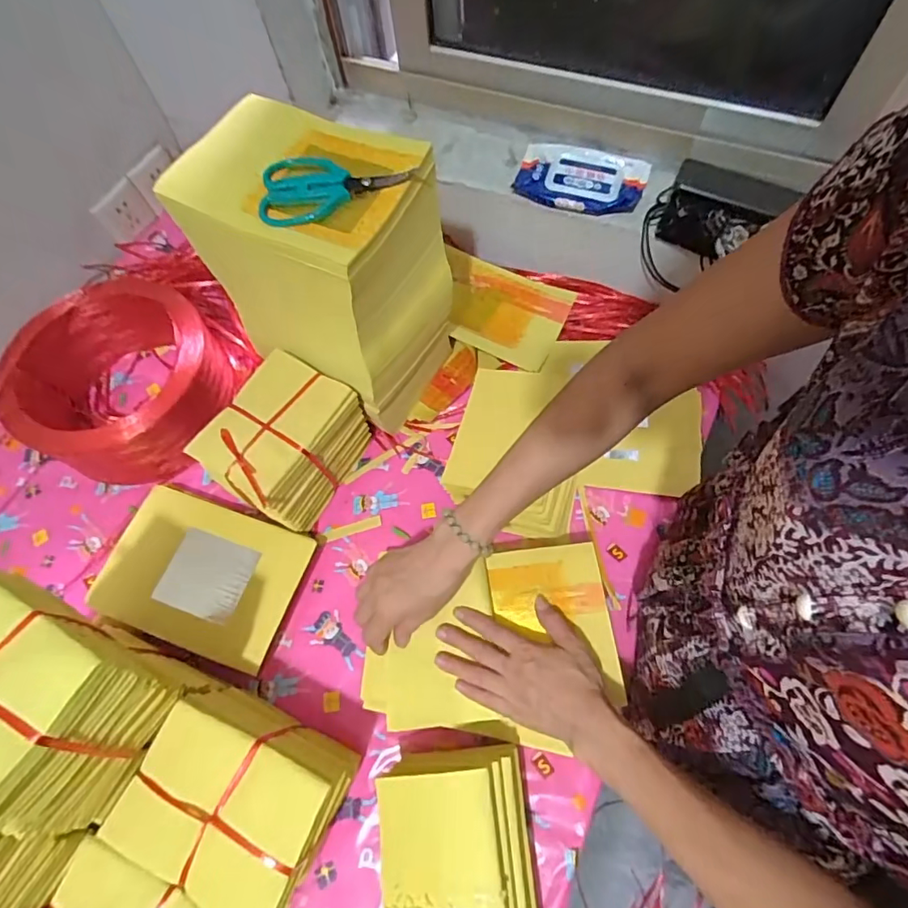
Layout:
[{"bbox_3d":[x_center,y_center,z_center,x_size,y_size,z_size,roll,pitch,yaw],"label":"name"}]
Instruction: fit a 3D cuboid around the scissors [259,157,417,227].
[{"bbox_3d":[-0.114,-0.256,0.494,0.146,0.017,0.077,-1,64,3],"label":"scissors"}]

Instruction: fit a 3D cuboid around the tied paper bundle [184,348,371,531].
[{"bbox_3d":[-0.204,-0.011,0.646,0.119,0.149,0.166,28,69,16],"label":"tied paper bundle"}]

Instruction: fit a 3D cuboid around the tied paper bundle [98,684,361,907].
[{"bbox_3d":[-0.199,0.327,0.491,0.167,0.131,0.130,21,67,13],"label":"tied paper bundle"}]

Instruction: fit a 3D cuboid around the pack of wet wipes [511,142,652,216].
[{"bbox_3d":[0.170,-0.374,0.699,0.173,0.029,0.097,22,67,14],"label":"pack of wet wipes"}]

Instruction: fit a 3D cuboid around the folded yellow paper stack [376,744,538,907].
[{"bbox_3d":[0.004,0.375,0.474,0.133,0.112,0.171,-7,63,0],"label":"folded yellow paper stack"}]

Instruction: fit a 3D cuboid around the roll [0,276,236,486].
[{"bbox_3d":[-0.464,-0.100,0.721,0.253,0.139,0.239,-1,64,3],"label":"roll"}]

